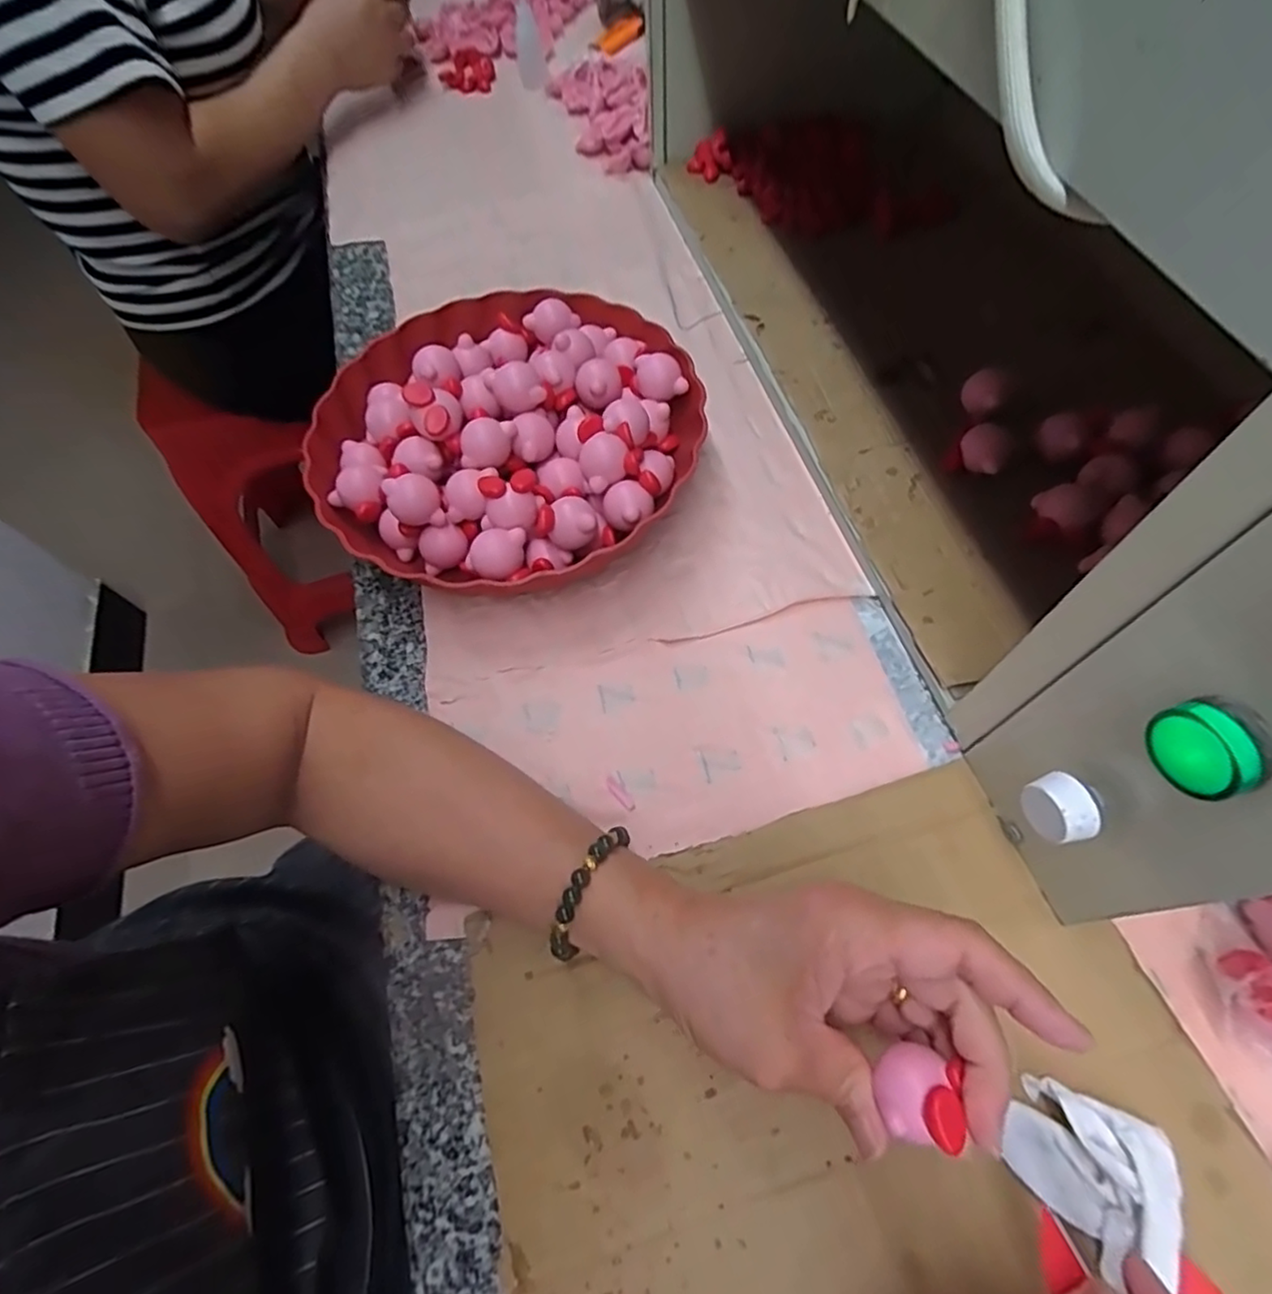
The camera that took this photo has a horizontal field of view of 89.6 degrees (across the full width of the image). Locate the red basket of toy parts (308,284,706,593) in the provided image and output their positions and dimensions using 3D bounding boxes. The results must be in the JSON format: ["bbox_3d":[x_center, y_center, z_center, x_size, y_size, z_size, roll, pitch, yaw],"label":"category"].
[{"bbox_3d":[-0.083,-0.135,0.408,0.228,0.073,0.232,-2,63,3],"label":"red basket of toy parts"}]

